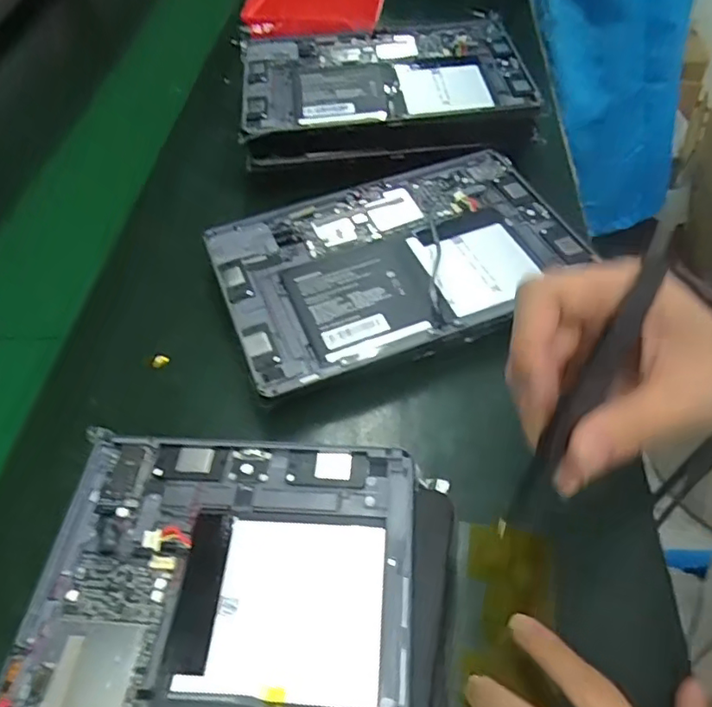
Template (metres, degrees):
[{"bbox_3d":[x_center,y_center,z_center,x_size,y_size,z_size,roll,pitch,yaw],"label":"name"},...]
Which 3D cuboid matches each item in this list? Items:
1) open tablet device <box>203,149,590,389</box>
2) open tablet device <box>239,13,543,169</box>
[{"bbox_3d":[0.029,-0.075,0.419,0.246,0.011,0.173,-20,52,-9],"label":"open tablet device"},{"bbox_3d":[0.024,-0.250,0.533,0.251,0.024,0.189,-9,51,0],"label":"open tablet device"}]

